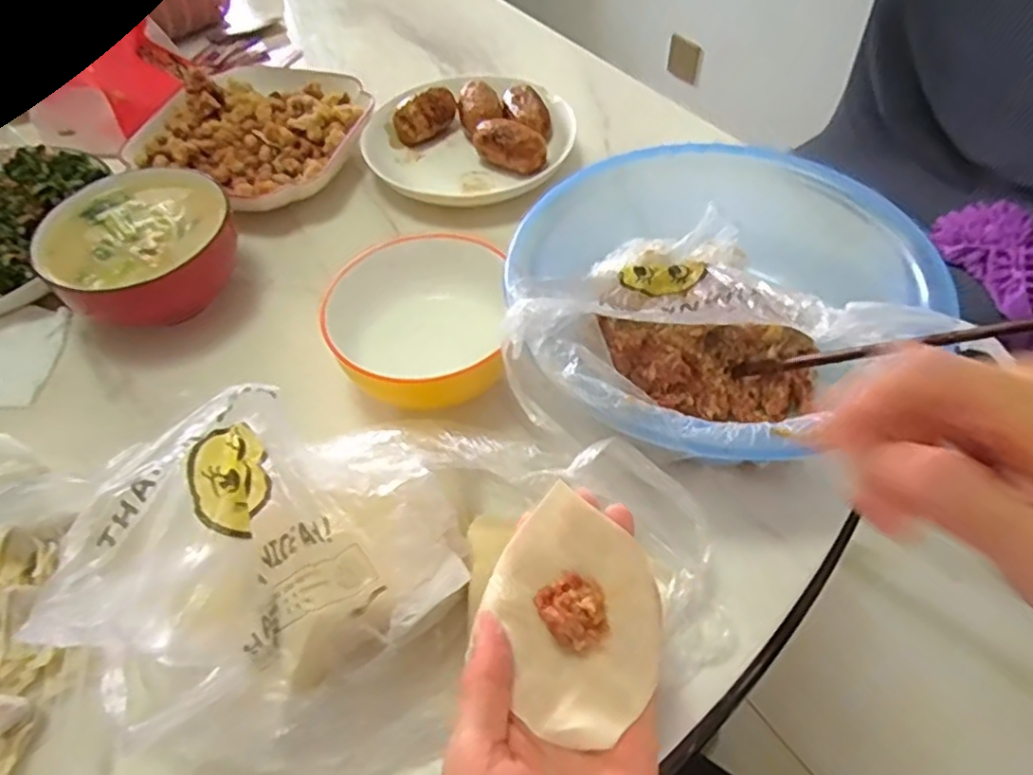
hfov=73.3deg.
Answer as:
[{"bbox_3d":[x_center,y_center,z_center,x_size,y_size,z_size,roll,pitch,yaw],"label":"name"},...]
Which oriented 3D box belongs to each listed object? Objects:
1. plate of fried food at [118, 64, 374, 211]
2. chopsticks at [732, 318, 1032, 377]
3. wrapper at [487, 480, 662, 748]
[{"bbox_3d":[-0.223,-0.223,0.611,0.169,0.052,0.181,-1,53,1],"label":"plate of fried food"},{"bbox_3d":[0.215,-0.024,0.348,0.235,0.012,0.009,-11,35,51],"label":"chopsticks"},{"bbox_3d":[0.022,0.089,0.272,0.073,0.034,0.073,27,58,21],"label":"wrapper"}]

